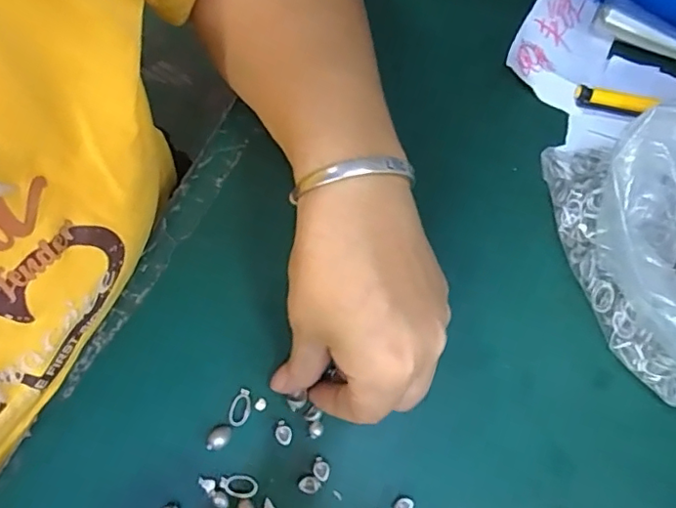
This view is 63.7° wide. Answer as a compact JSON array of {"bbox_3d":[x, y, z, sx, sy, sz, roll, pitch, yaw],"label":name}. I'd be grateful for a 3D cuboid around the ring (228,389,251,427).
[{"bbox_3d":[-0.049,0.078,0.274,0.011,0.004,0.018,19,77,6],"label":"ring"}]

